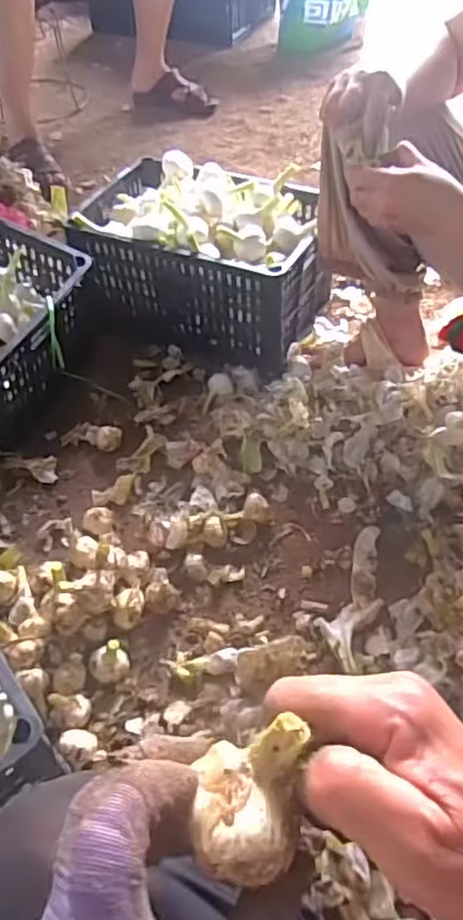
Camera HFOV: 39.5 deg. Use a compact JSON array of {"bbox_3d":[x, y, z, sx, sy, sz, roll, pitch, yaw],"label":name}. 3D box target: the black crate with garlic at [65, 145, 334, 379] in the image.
[{"bbox_3d":[-0.052,-0.383,1.248,0.434,0.267,0.275,21,53,17],"label":"black crate with garlic"}]

